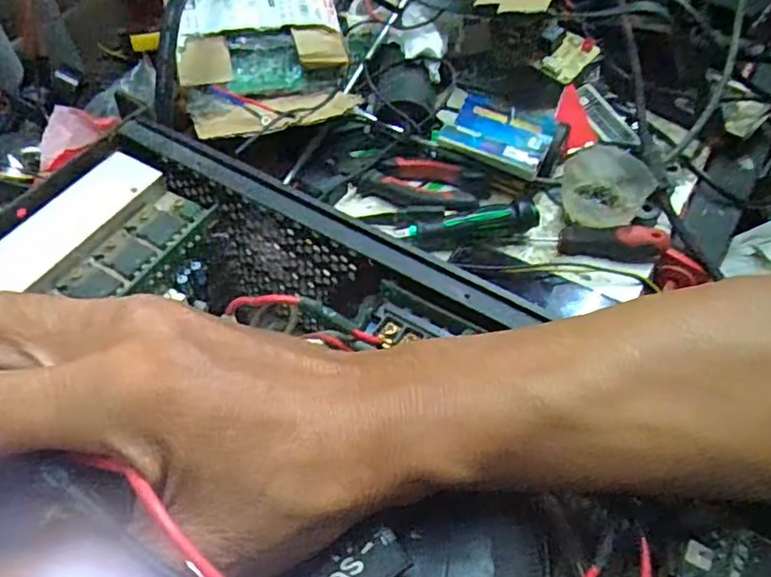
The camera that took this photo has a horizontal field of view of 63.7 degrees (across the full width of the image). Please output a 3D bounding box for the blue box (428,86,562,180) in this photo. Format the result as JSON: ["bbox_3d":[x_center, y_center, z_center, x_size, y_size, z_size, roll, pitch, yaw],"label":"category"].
[{"bbox_3d":[0.086,-0.124,0.496,0.089,0.020,0.062,22,56,15],"label":"blue box"}]

